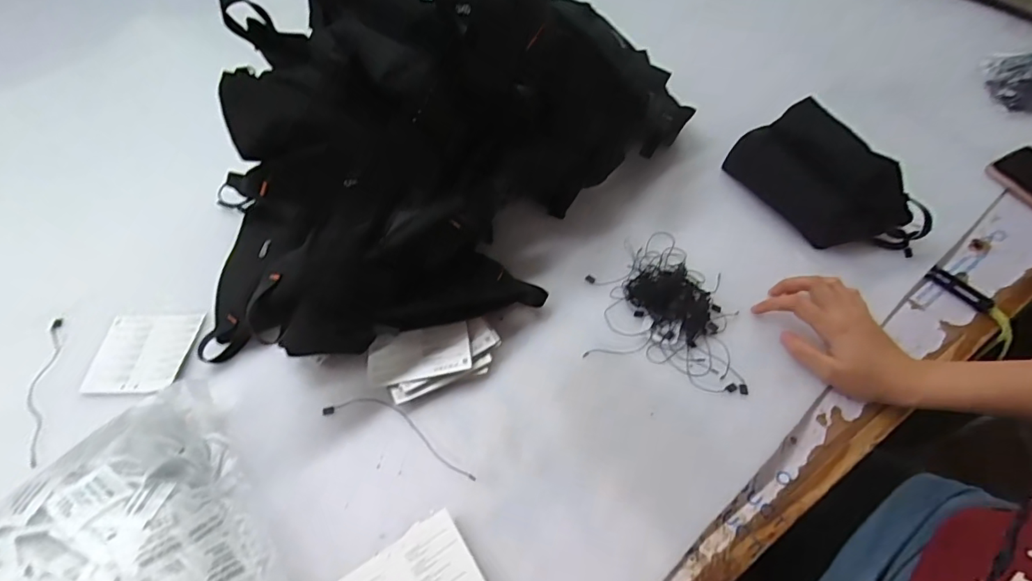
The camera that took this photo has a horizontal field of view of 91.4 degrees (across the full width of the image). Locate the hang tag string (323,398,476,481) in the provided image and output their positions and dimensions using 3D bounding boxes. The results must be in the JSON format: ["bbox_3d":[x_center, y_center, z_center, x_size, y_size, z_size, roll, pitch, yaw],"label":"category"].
[{"bbox_3d":[-0.105,0.129,0.471,0.160,0.004,0.033,17,60,14],"label":"hang tag string"}]

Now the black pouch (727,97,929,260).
[{"bbox_3d":[0.351,-0.134,0.569,0.109,0.076,0.219,-27,59,-13],"label":"black pouch"}]

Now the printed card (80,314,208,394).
[{"bbox_3d":[-0.386,0.063,0.526,0.100,0.006,0.089,-3,57,2],"label":"printed card"}]

